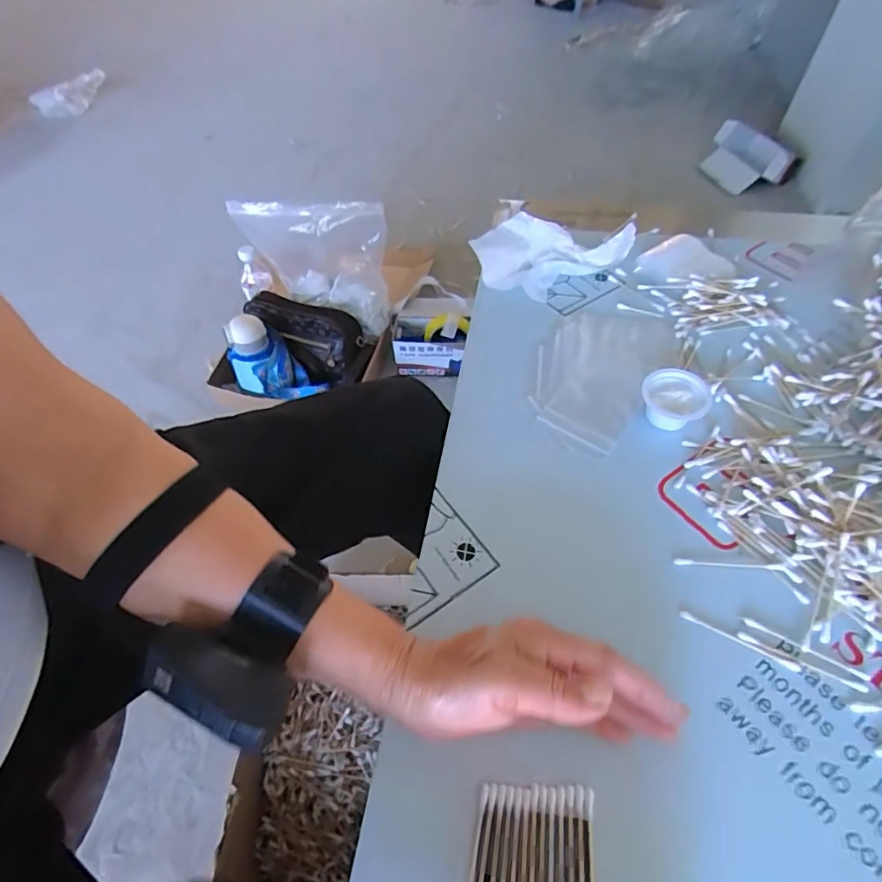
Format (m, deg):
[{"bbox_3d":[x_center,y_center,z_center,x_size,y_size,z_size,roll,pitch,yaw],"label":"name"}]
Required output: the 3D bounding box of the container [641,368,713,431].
[{"bbox_3d":[0.199,-0.035,0.429,0.052,0.026,0.046,32,63,24],"label":"container"}]

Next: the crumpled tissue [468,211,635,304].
[{"bbox_3d":[0.119,-0.197,0.542,0.157,0.053,0.077,9,56,11],"label":"crumpled tissue"}]

